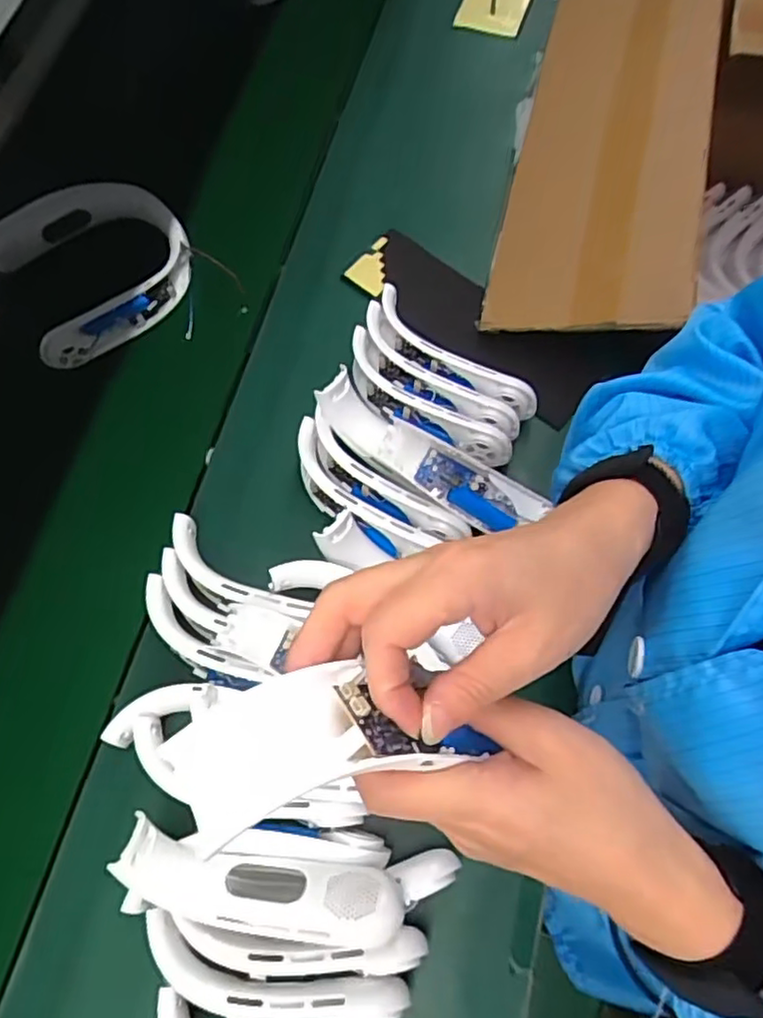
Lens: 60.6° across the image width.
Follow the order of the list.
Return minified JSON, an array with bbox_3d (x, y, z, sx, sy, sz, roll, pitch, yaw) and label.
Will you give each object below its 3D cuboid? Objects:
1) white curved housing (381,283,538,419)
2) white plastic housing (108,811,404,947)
[{"bbox_3d":[0.063,-0.145,0.659,0.197,0.050,0.061,39,75,14],"label":"white curved housing"},{"bbox_3d":[-0.083,0.265,0.457,0.194,0.043,0.056,10,70,5],"label":"white plastic housing"}]

